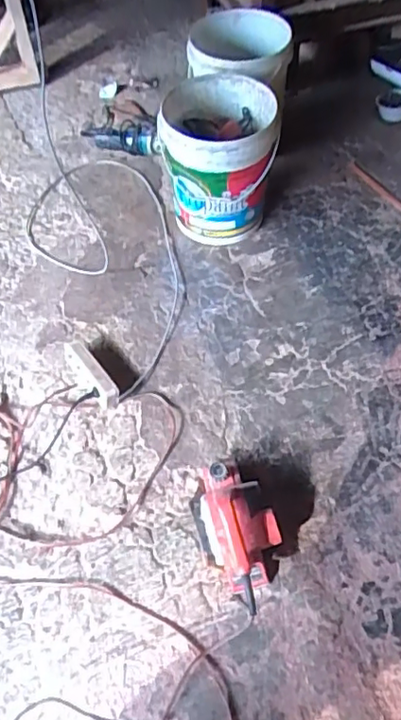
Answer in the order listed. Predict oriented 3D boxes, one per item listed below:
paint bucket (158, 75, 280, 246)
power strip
[{"bbox_3d":[0.054,-0.562,1.701,0.310,0.354,0.319,-11,56,-4],"label":"paint bucket"},{"bbox_3d":[-0.276,0.031,1.473,0.058,0.046,0.211,-32,60,-17],"label":"power strip"}]

